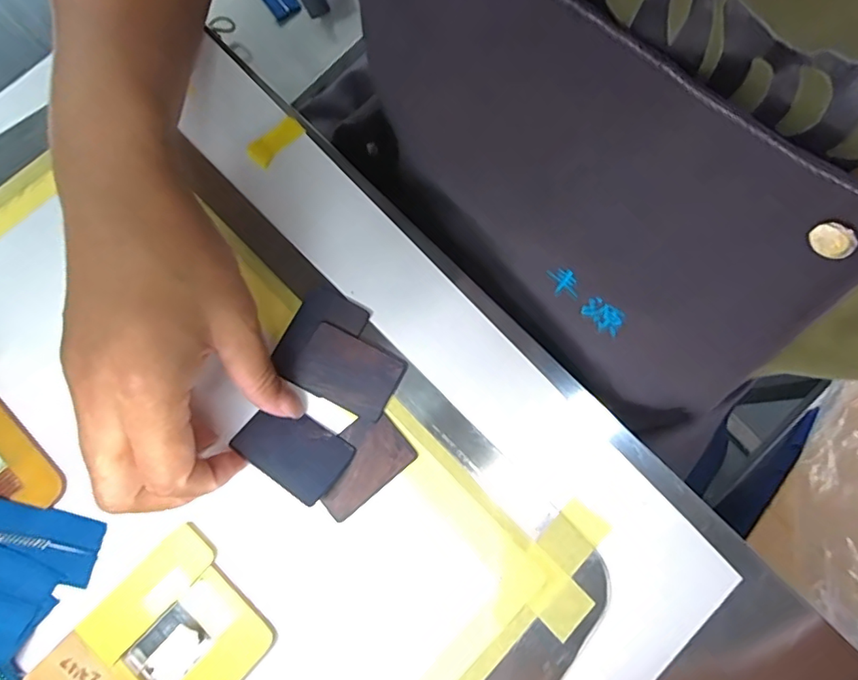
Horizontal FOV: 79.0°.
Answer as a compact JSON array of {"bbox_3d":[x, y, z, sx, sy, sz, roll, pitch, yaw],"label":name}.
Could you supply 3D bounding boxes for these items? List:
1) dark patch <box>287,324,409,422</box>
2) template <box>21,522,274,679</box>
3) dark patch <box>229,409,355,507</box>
[{"bbox_3d":[-0.042,0.016,0.269,0.052,0.004,0.035,27,79,4],"label":"dark patch"},{"bbox_3d":[-0.125,0.144,0.238,0.071,0.004,0.091,44,80,7],"label":"template"},{"bbox_3d":[-0.067,0.053,0.258,0.052,0.004,0.035,33,63,9],"label":"dark patch"}]

